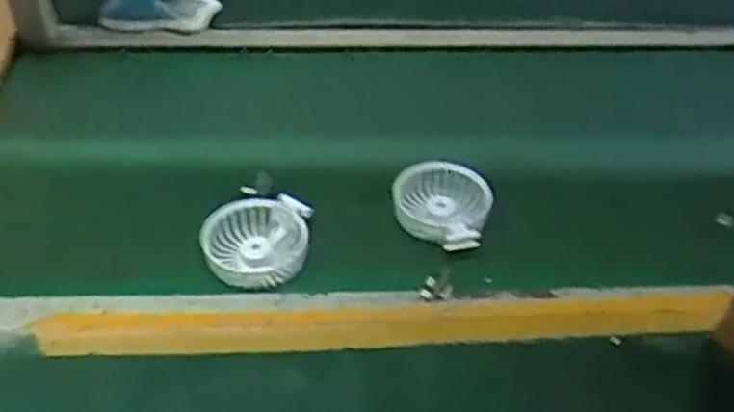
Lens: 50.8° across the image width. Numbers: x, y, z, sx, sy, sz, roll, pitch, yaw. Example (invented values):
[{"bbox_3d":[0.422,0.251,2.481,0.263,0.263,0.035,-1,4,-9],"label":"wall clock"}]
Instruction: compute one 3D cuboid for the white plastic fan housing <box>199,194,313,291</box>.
[{"bbox_3d":[-0.096,0.028,0.673,0.091,0.027,0.085,0,44,-6],"label":"white plastic fan housing"}]

